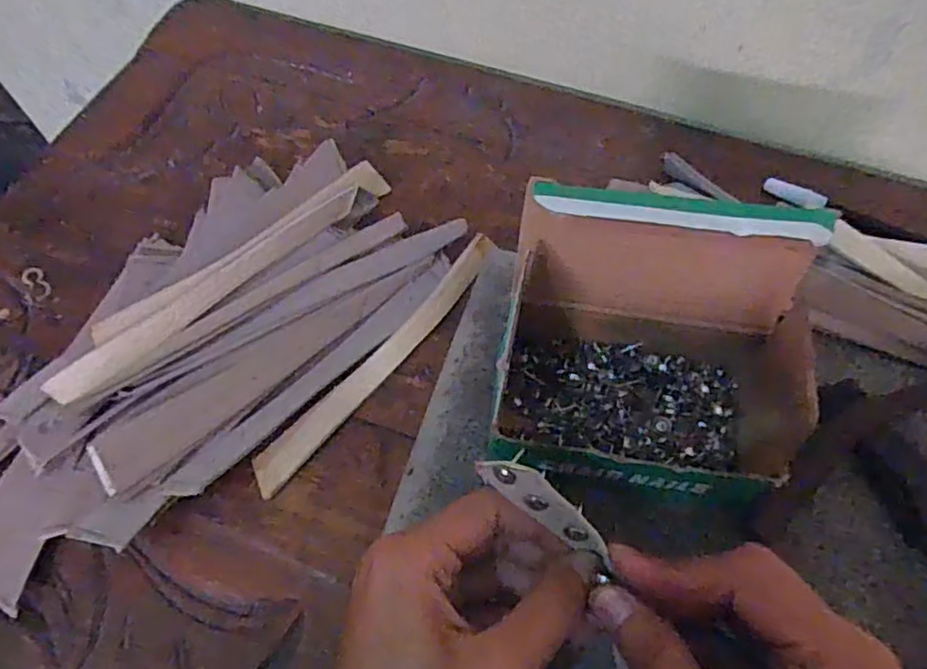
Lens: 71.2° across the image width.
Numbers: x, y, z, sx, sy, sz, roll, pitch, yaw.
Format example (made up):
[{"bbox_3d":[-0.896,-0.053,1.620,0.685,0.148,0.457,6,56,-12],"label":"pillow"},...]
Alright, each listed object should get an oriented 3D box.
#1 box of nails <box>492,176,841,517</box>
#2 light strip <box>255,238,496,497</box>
[{"bbox_3d":[0.090,0.010,0.275,0.144,0.118,0.083,11,65,5],"label":"box of nails"},{"bbox_3d":[-0.045,0.011,0.348,0.017,0.017,0.178,36,70,16],"label":"light strip"}]

